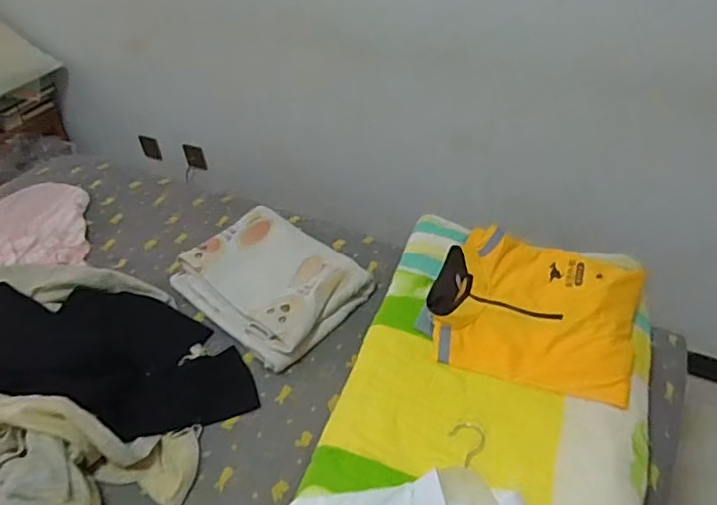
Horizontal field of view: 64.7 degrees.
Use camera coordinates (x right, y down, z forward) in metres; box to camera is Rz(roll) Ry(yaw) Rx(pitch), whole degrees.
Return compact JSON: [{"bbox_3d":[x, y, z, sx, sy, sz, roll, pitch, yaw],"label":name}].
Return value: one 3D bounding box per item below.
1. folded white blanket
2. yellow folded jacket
[{"bbox_3d":[-0.195,0.059,1.247,0.377,0.065,0.294,29,51,32],"label":"folded white blanket"},{"bbox_3d":[0.331,0.105,1.074,0.370,0.066,0.332,11,44,16],"label":"yellow folded jacket"}]

